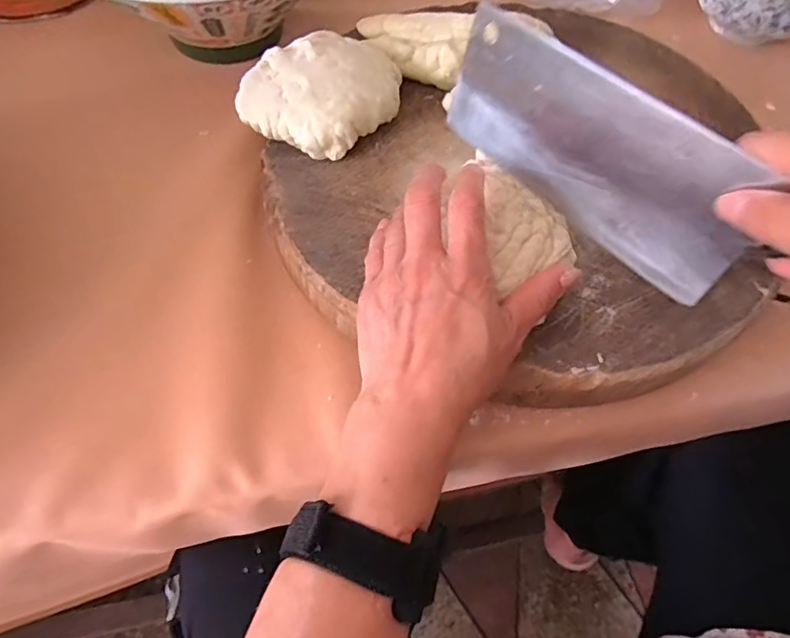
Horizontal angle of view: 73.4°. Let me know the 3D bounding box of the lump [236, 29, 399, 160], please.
[{"bbox_3d":[-0.048,-0.158,0.369,0.088,0.037,0.105,32,63,15],"label":"lump"}]

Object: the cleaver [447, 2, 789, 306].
[{"bbox_3d":[0.139,-0.054,0.258,0.014,0.084,0.287,-37,64,-22],"label":"cleaver"}]

